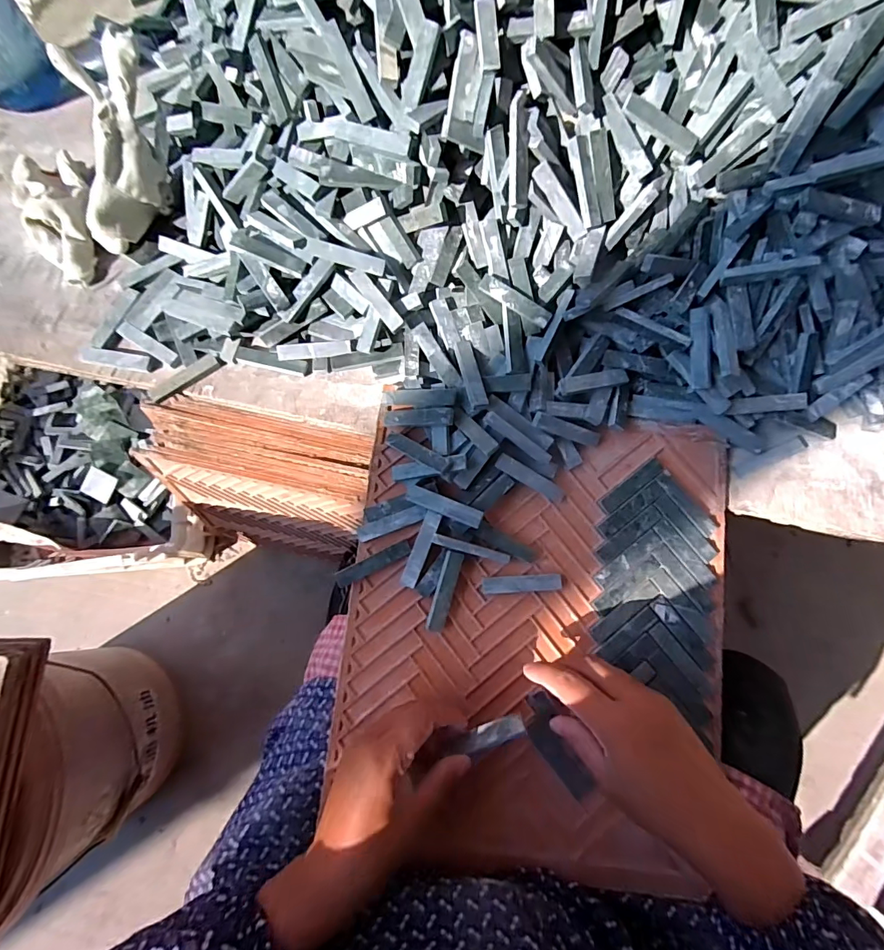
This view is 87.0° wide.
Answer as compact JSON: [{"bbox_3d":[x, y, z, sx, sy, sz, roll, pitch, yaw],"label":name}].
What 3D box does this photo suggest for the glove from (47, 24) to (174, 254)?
[{"bbox_3d":[-0.275,-0.271,0.389,0.057,0.063,0.157,13,114,3],"label":"glove"}]

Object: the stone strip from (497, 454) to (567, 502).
[{"bbox_3d":[0.073,0.003,0.382,0.066,0.006,0.013,30,76,-14],"label":"stone strip"}]

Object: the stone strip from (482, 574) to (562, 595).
[{"bbox_3d":[0.064,0.088,0.375,0.062,0.008,0.014,-3,75,-1],"label":"stone strip"}]

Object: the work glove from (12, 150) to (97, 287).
[{"bbox_3d":[-0.353,-0.241,0.430,0.057,0.035,0.139,-18,76,-5],"label":"work glove"}]

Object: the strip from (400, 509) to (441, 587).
[{"bbox_3d":[-0.017,0.060,0.372,0.012,0.004,0.063,21,91,5],"label":"strip"}]

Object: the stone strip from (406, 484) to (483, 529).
[{"bbox_3d":[0.001,0.025,0.368,0.064,0.005,0.014,21,84,16],"label":"stone strip"}]

